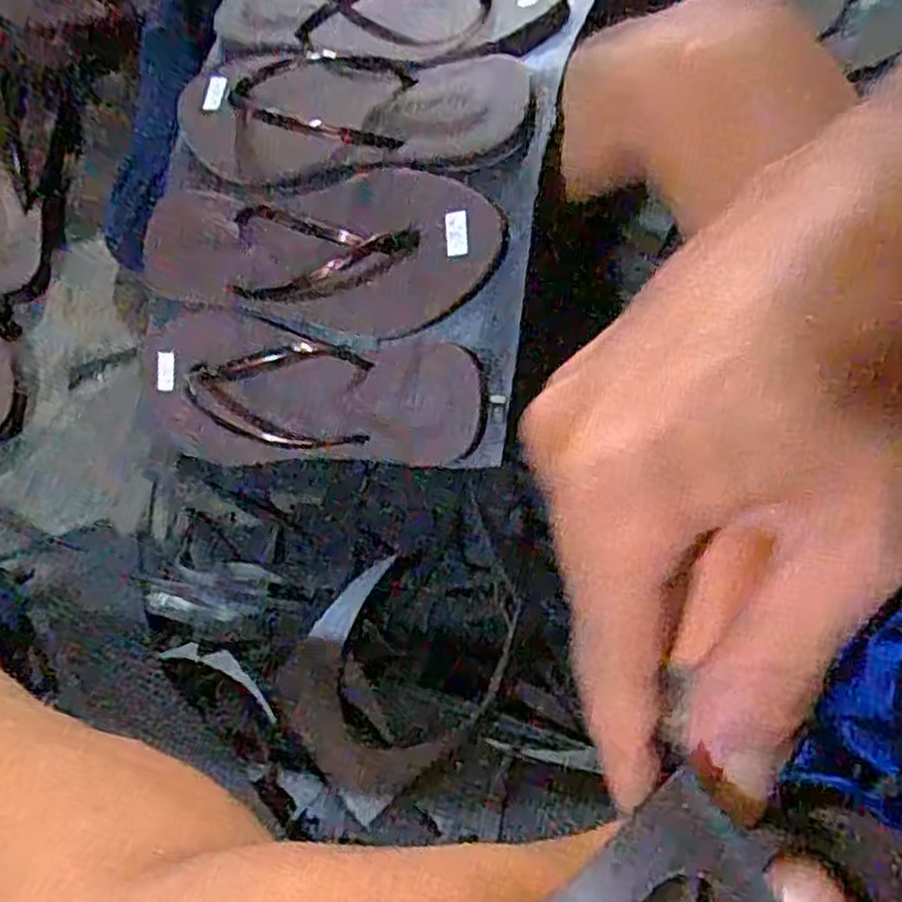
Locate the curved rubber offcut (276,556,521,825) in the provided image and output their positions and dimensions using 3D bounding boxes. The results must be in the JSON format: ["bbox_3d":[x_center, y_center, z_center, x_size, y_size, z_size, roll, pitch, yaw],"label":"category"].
[{"bbox_3d":[-0.036,0.136,0.468,0.132,0.026,0.113,-41,80,-16],"label":"curved rubber offcut"}]

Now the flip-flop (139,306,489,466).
[{"bbox_3d":[-0.093,-0.031,0.476,0.227,0.024,0.092,10,99,16],"label":"flip-flop"}]

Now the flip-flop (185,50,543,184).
[{"bbox_3d":[-0.068,-0.213,0.469,0.234,0.031,0.108,9,70,17],"label":"flip-flop"}]

